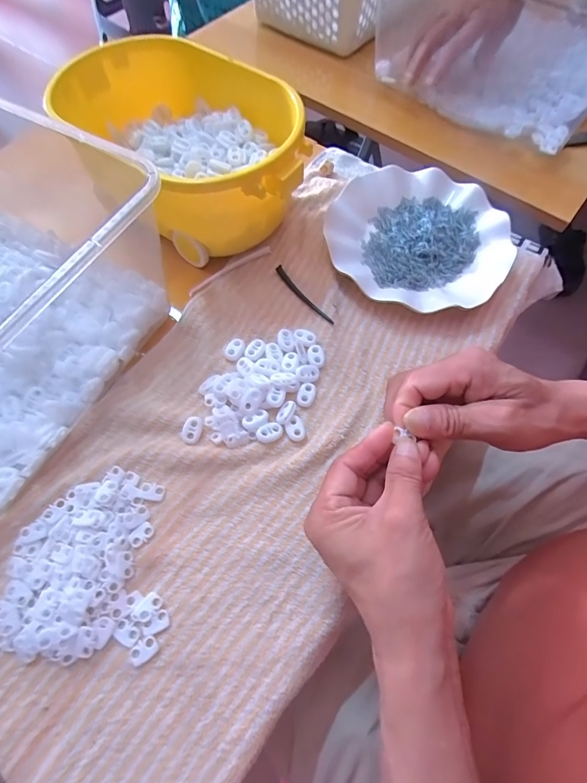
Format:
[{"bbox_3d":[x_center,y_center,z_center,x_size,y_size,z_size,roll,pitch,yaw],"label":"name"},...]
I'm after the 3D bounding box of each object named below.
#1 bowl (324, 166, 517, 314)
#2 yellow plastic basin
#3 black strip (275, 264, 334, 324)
[{"bbox_3d":[0.125,-0.162,0.408,0.175,0.028,0.181,1,65,-2],"label":"bowl"},{"bbox_3d":[-0.102,-0.238,0.397,0.166,0.103,0.247,-40,73,-18],"label":"yellow plastic basin"},{"bbox_3d":[0.009,-0.093,0.386,0.008,0.005,0.084,-35,72,-17],"label":"black strip"}]

